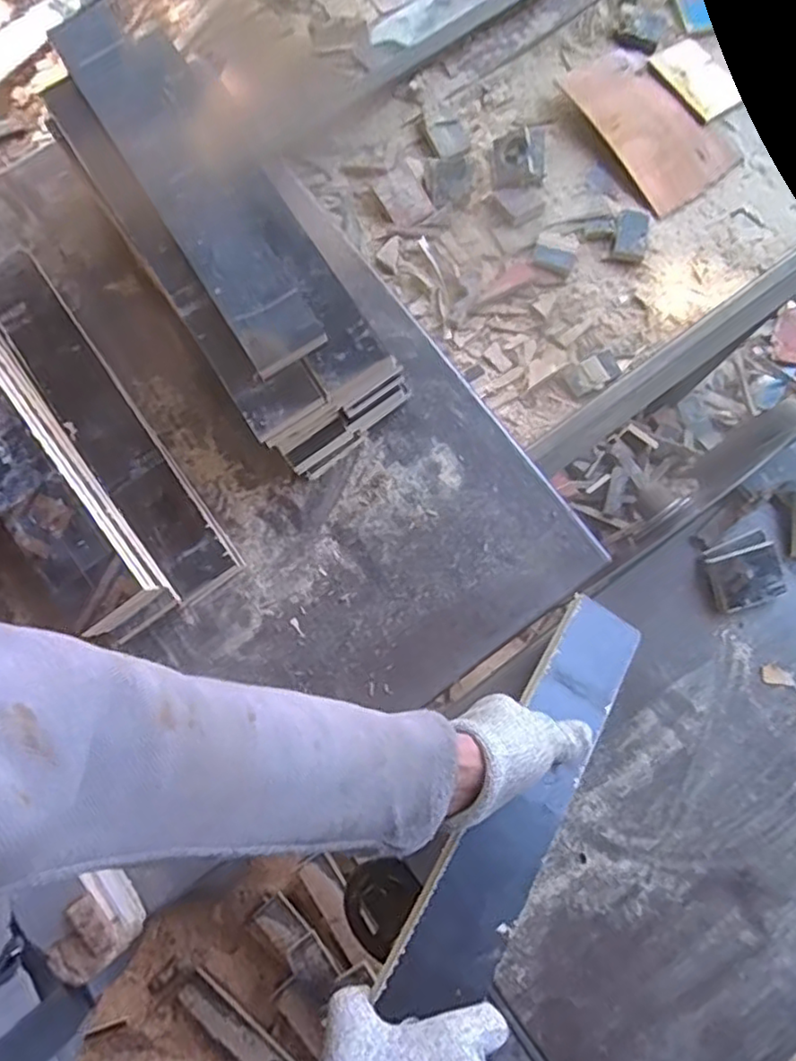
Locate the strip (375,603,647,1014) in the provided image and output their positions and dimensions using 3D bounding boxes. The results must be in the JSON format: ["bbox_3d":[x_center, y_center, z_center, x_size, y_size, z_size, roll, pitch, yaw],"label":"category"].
[{"bbox_3d":[0.099,0.191,0.493,0.066,0.018,0.333,34,61,7],"label":"strip"}]

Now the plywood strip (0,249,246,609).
[{"bbox_3d":[-0.280,-0.104,0.630,0.065,0.025,0.393,-35,82,-5],"label":"plywood strip"}]

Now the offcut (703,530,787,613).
[{"bbox_3d":[0.319,0.038,0.605,0.064,0.011,0.060,-17,78,-5],"label":"offcut"}]

